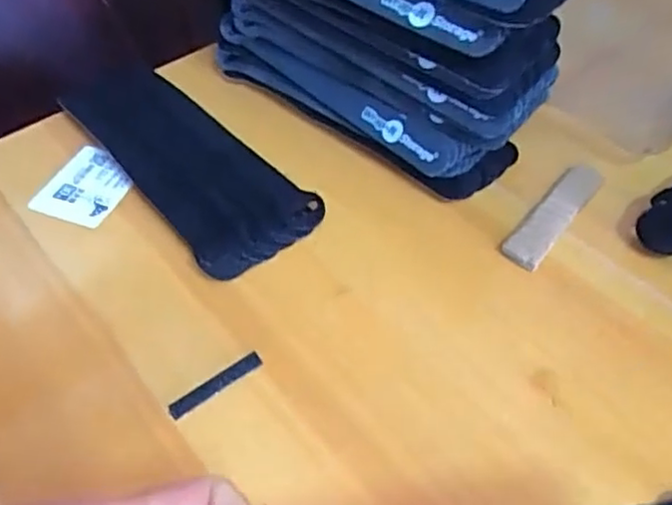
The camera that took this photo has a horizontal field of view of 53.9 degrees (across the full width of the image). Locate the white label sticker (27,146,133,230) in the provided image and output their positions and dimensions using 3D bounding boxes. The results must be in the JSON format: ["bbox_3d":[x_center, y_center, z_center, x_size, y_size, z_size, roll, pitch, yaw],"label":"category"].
[{"bbox_3d":[-0.152,-0.039,0.403,0.051,0.007,0.055,16,52,16],"label":"white label sticker"}]

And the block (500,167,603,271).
[{"bbox_3d":[0.123,-0.023,0.372,0.022,0.008,0.090,30,57,25],"label":"block"}]

